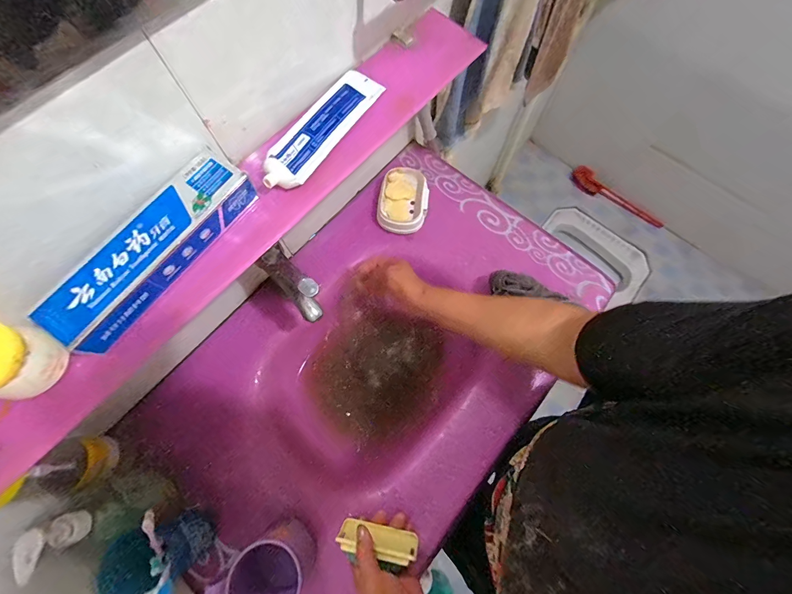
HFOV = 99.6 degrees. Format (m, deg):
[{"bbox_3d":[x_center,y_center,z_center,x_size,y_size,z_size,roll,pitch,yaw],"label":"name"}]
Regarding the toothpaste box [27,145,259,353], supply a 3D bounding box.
[{"bbox_3d":[-0.231,-0.049,0.325,0.054,0.037,0.211,34,74,10],"label":"toothpaste box"}]

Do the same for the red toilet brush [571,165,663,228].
[{"bbox_3d":[0.996,-0.451,1.520,0.436,0.075,0.090,40,75,11],"label":"red toilet brush"}]

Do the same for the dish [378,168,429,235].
[{"bbox_3d":[0.014,-0.184,0.643,0.090,0.036,0.126,10,72,2],"label":"dish"}]

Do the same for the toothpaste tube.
[{"bbox_3d":[-0.090,-0.204,0.390,0.060,0.021,0.196,32,74,9],"label":"toothpaste tube"}]

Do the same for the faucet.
[{"bbox_3d":[-0.138,-0.019,0.450,0.037,0.077,0.092,-40,77,-13],"label":"faucet"}]

